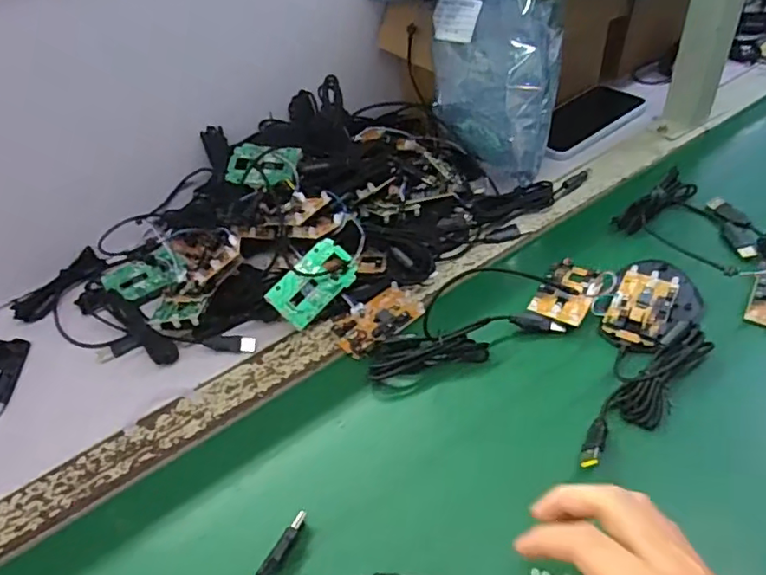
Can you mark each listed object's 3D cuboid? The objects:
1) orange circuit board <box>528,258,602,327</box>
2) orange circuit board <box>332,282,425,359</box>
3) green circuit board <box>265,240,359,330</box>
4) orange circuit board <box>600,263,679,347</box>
[{"bbox_3d":[0.160,0.003,0.497,0.044,0.011,0.075,20,50,26],"label":"orange circuit board"},{"bbox_3d":[-0.004,0.029,0.507,0.078,0.011,0.047,-29,48,-20],"label":"orange circuit board"},{"bbox_3d":[-0.060,-0.004,0.500,0.045,0.010,0.076,42,81,9],"label":"green circuit board"},{"bbox_3d":[0.216,0.012,0.478,0.044,0.012,0.080,20,50,26],"label":"orange circuit board"}]

